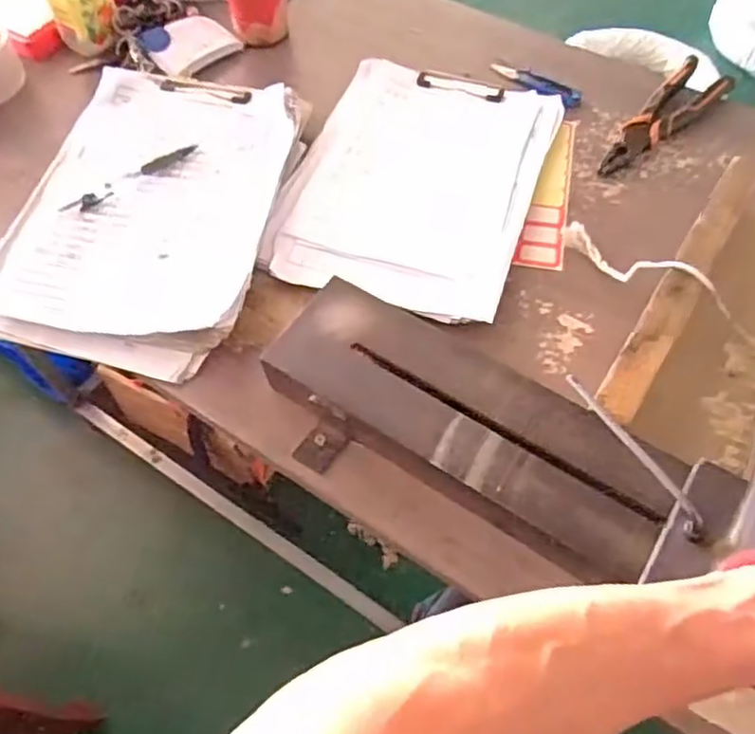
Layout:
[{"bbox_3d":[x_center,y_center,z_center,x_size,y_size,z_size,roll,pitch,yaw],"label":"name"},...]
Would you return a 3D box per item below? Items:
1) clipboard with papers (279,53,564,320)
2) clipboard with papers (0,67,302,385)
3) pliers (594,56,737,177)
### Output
[{"bbox_3d":[0.042,-0.179,0.684,0.218,0.021,0.317,17,61,11],"label":"clipboard with papers"},{"bbox_3d":[-0.210,-0.150,0.659,0.233,0.041,0.320,13,61,9],"label":"clipboard with papers"},{"bbox_3d":[0.299,-0.255,0.719,0.061,0.027,0.196,37,67,20],"label":"pliers"}]

